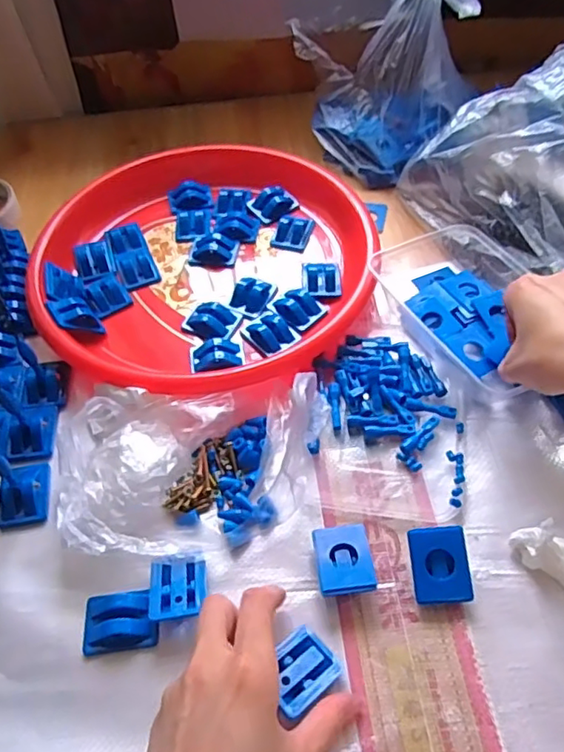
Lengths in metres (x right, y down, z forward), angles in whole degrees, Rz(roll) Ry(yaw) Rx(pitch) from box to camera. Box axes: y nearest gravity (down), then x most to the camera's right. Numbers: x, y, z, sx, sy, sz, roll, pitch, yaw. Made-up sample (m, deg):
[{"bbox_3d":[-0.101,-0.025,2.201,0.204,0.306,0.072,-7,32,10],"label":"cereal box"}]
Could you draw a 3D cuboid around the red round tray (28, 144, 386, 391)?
[{"bbox_3d":[-0.074,-0.107,0.532,0.282,0.041,0.283,-2,53,2],"label":"red round tray"}]

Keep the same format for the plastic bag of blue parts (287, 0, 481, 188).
[{"bbox_3d":[0.101,-0.297,0.587,0.175,0.157,0.137,-1,53,3],"label":"plastic bag of blue parts"}]

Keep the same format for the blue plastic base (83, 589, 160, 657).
[{"bbox_3d":[-0.098,0.148,0.356,0.044,0.010,0.033,-7,53,-1],"label":"blue plastic base"}]

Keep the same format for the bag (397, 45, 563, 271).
[{"bbox_3d":[0.228,-0.174,0.499,0.130,0.134,0.231,-32,57,-19],"label":"bag"}]

